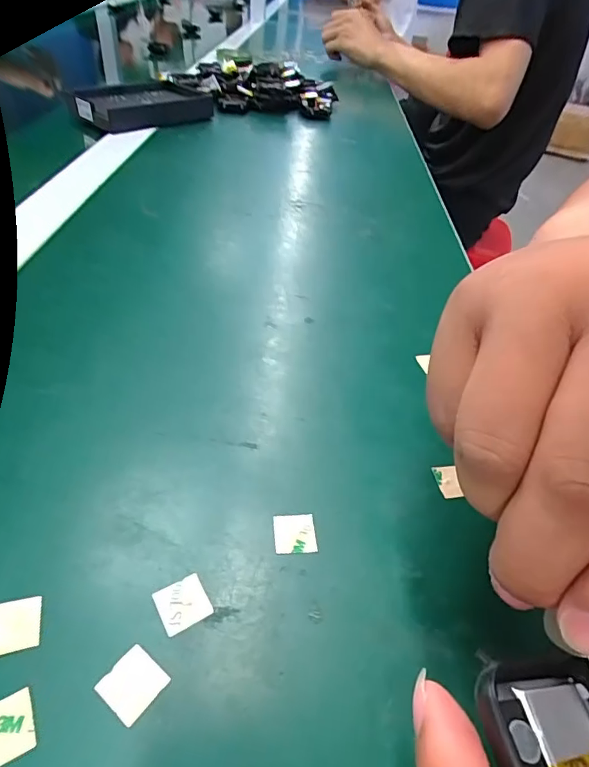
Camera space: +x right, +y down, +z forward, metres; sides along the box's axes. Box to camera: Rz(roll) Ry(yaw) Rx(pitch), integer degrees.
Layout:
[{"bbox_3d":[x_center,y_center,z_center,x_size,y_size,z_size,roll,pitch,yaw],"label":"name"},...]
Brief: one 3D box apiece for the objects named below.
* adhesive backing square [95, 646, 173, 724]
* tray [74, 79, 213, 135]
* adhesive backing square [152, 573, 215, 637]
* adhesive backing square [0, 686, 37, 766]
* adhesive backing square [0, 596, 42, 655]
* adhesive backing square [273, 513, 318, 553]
[{"bbox_3d":[-0.047,0.087,0.136,0.016,0.004,0.015,31,47,23],"label":"adhesive backing square"},{"bbox_3d":[-0.174,-0.318,0.533,0.101,0.022,0.145,31,47,23],"label":"tray"},{"bbox_3d":[-0.036,0.071,0.153,0.015,0.004,0.015,-20,49,-27],"label":"adhesive backing square"},{"bbox_3d":[-0.078,0.093,0.125,0.015,0.004,0.016,-16,48,-27],"label":"adhesive backing square"},{"bbox_3d":[-0.086,0.073,0.142,0.015,0.004,0.015,-8,45,-16],"label":"adhesive backing square"},{"bbox_3d":[0.000,0.056,0.177,0.015,0.004,0.016,-1,45,-8],"label":"adhesive backing square"}]

